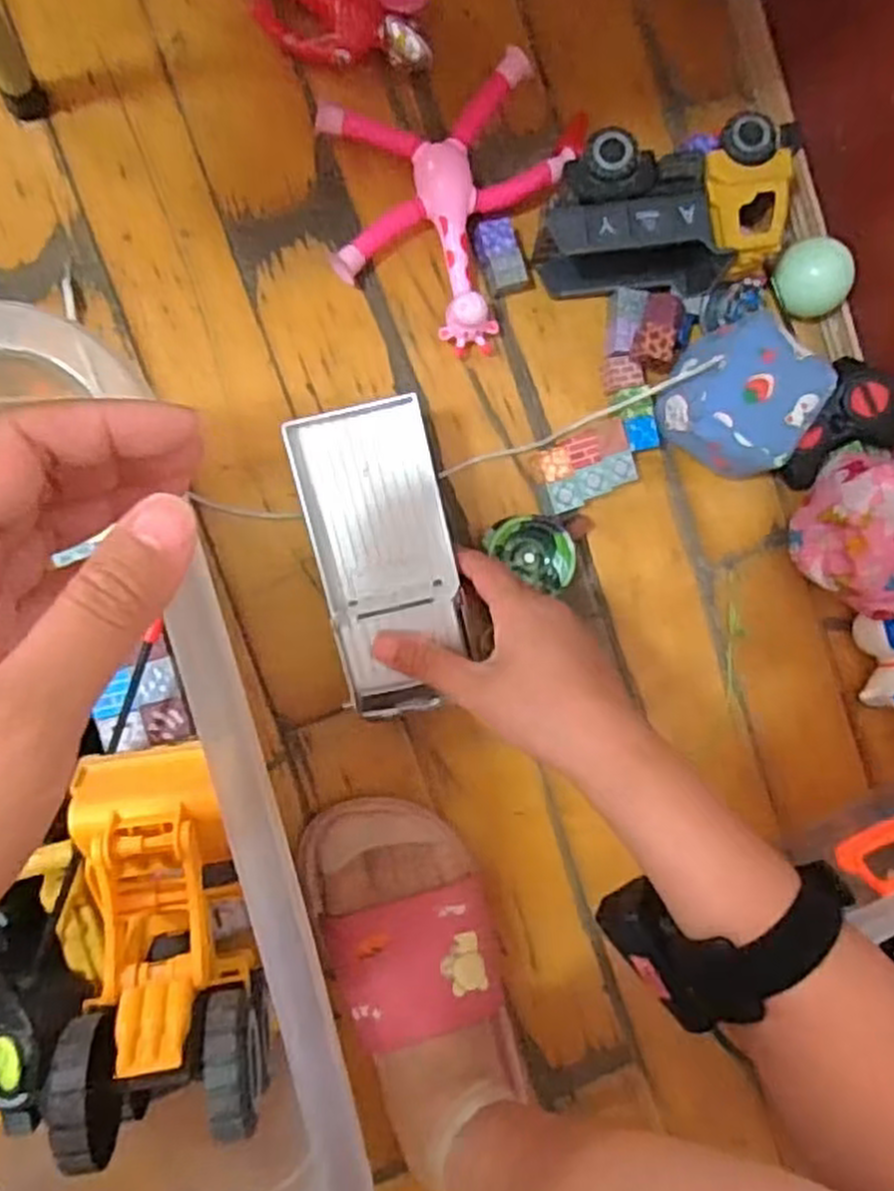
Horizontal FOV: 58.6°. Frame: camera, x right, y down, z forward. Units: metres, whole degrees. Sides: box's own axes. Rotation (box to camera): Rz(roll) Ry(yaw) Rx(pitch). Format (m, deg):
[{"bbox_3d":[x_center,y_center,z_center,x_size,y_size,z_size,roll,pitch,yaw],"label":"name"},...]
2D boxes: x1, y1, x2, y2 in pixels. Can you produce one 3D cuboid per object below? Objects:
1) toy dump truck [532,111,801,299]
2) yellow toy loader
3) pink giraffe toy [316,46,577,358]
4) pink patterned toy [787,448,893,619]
[{"bbox_3d":[0.129,-0.232,0.502,0.156,0.085,0.103,-3,92,-10],"label":"toy dump truck"},{"bbox_3d":[-0.116,0.138,0.330,0.073,0.061,0.150,-9,63,-10],"label":"yellow toy loader"},{"bbox_3d":[0.004,-0.239,0.504,0.155,0.039,0.157,0,91,-10],"label":"pink giraffe toy"},{"bbox_3d":[0.280,-0.039,0.533,0.090,0.085,0.079,41,84,-8],"label":"pink patterned toy"}]

